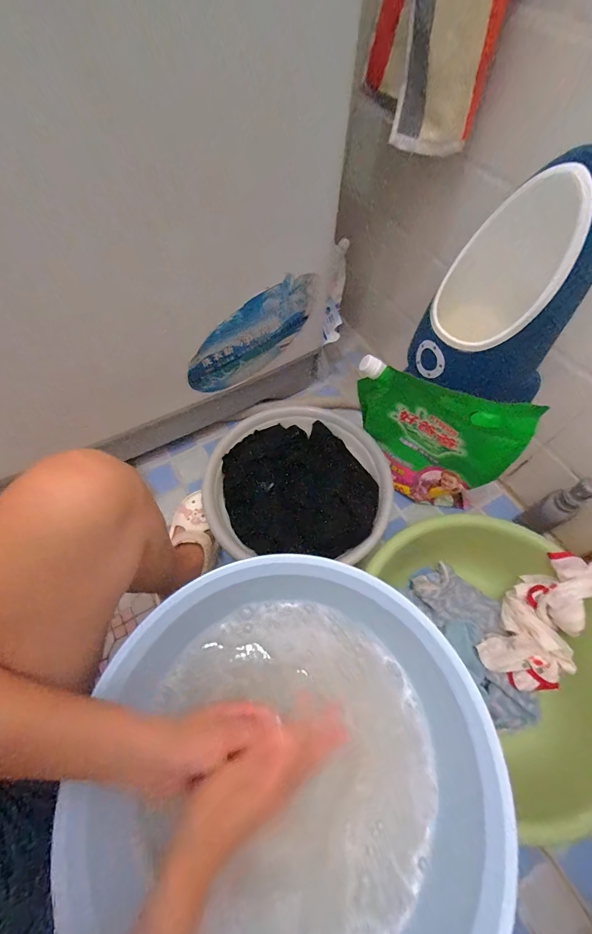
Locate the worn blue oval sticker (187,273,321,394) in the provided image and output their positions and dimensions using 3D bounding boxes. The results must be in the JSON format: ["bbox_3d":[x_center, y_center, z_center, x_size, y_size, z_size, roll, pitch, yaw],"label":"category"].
[{"bbox_3d":[-0.073,-0.235,0.662,0.282,0.149,0.006,-38,69,3],"label":"worn blue oval sticker"}]

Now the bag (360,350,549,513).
[{"bbox_3d":[0.223,-0.041,0.646,0.262,0.285,0.048,25,61,12],"label":"bag"}]

